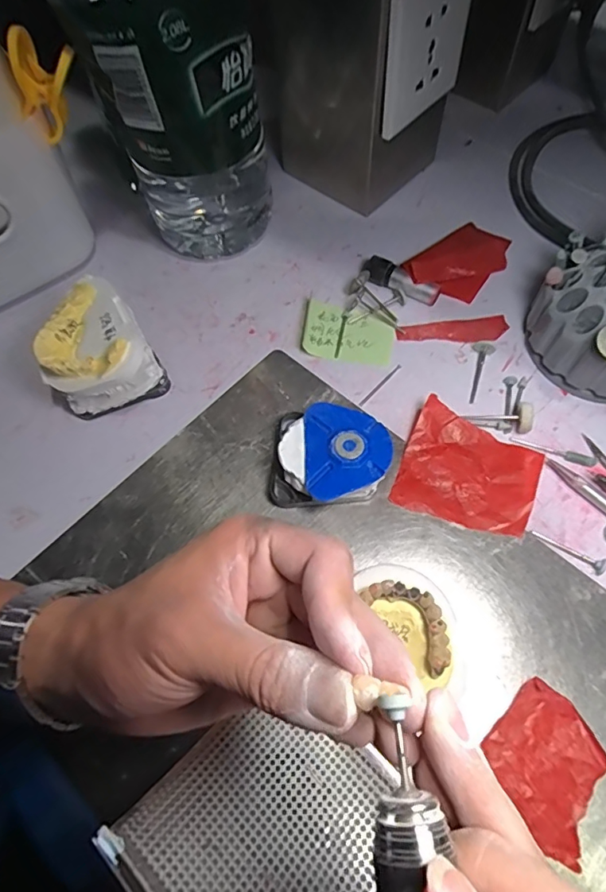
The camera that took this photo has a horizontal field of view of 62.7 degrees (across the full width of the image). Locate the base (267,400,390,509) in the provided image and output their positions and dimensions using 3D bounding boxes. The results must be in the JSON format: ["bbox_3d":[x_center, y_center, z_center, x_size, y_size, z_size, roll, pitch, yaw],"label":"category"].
[{"bbox_3d":[0.017,0.008,0.312,0.072,0.030,0.064,3,64,5],"label":"base"}]

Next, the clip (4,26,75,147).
[{"bbox_3d":[-0.154,-0.221,0.305,0.034,0.059,0.030,12,65,9],"label":"clip"}]

